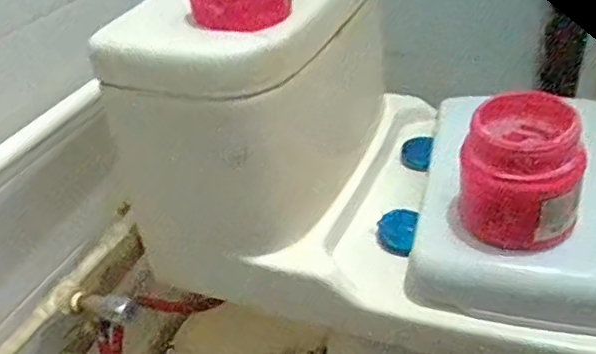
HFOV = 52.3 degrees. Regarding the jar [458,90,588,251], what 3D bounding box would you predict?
[{"bbox_3d":[0.192,-0.004,0.527,0.099,0.102,0.088,8,37,19],"label":"jar"}]

